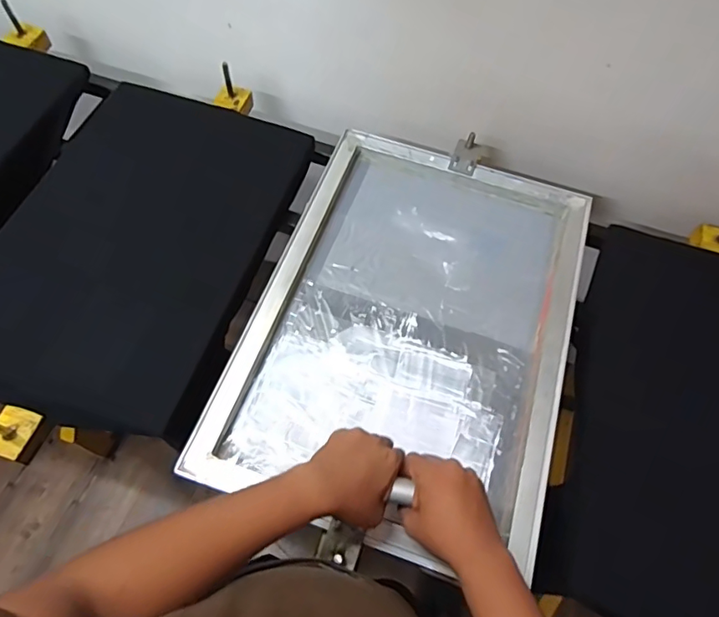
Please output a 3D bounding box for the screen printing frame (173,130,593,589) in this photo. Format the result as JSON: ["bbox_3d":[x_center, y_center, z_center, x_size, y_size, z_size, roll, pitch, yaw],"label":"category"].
[{"bbox_3d":[0.087,0.016,0.794,0.464,0.040,0.647,18,64,6],"label":"screen printing frame"}]

